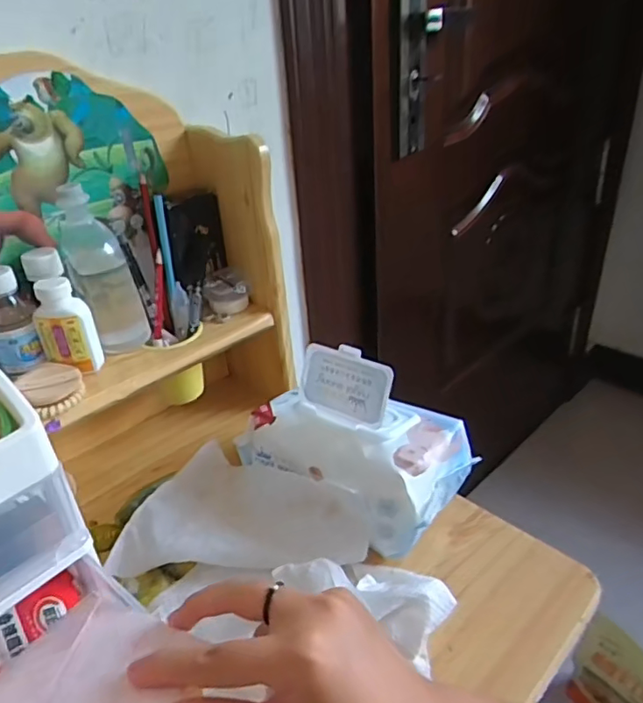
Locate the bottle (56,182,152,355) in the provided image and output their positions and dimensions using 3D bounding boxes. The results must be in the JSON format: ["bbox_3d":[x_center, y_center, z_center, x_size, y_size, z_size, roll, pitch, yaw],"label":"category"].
[{"bbox_3d":[-0.199,-0.071,0.510,0.053,0.150,0.058,-17,33,-18],"label":"bottle"}]

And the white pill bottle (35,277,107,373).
[{"bbox_3d":[-0.222,-0.020,0.488,0.044,0.084,0.026,-1,31,7],"label":"white pill bottle"}]

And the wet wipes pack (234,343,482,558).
[{"bbox_3d":[0.026,0.064,0.479,0.176,0.133,0.105,20,39,36],"label":"wet wipes pack"}]

